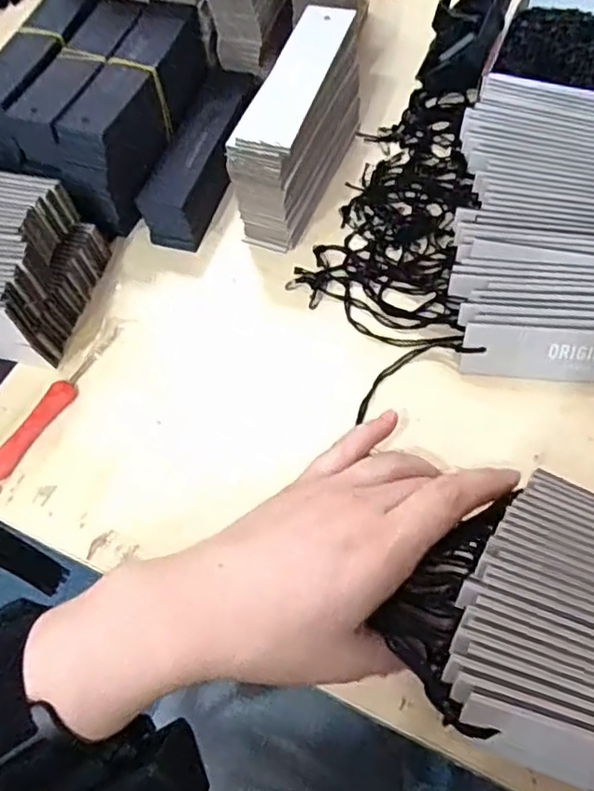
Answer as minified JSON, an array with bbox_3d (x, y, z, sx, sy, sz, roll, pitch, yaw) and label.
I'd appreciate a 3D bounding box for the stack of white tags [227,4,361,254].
[{"bbox_3d":[0.002,-0.163,0.393,0.035,0.083,0.127,17,64,14],"label":"stack of white tags"}]

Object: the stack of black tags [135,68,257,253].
[{"bbox_3d":[-0.058,-0.159,0.420,0.037,0.044,0.140,13,63,11],"label":"stack of black tags"}]

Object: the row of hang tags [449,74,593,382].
[{"bbox_3d":[0.166,-0.103,0.378,0.136,0.035,0.204,7,62,8],"label":"row of hang tags"}]

